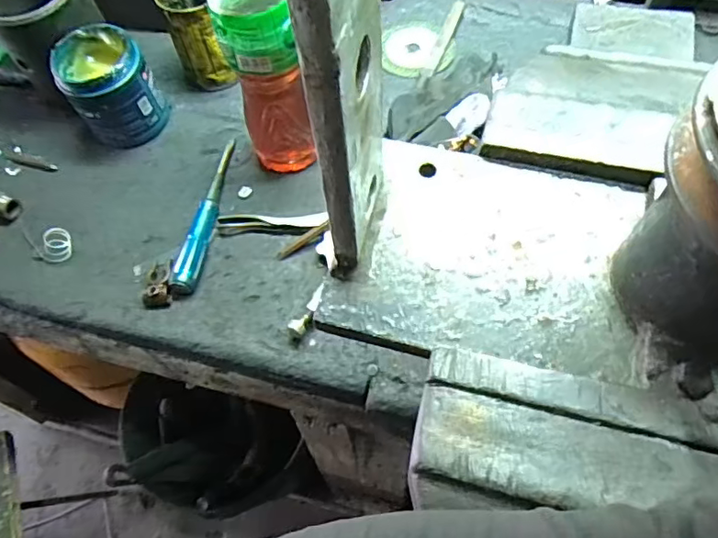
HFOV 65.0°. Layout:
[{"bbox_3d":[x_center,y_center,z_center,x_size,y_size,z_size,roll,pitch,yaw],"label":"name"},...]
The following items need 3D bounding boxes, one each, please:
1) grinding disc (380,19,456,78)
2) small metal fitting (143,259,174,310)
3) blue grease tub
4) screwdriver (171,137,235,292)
[{"bbox_3d":[0.068,-0.278,0.708,0.095,0.011,0.113,-27,55,-11],"label":"grinding disc"},{"bbox_3d":[-0.200,0.013,0.563,0.029,0.021,0.048,-6,60,1],"label":"small metal fitting"},{"bbox_3d":[-0.275,-0.196,0.637,0.087,0.118,0.086,-2,61,3],"label":"blue grease tub"},{"bbox_3d":[-0.162,-0.059,0.597,0.022,0.024,0.188,4,61,6],"label":"screwdriver"}]

